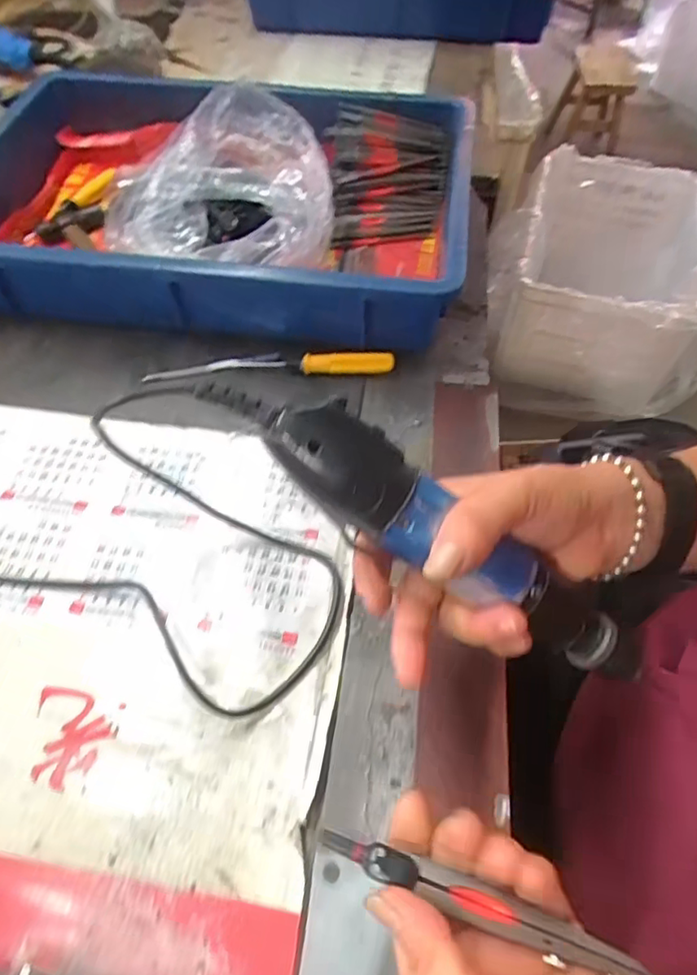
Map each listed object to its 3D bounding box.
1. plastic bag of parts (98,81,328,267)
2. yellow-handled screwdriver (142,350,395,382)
[{"bbox_3d":[-0.112,-0.251,0.502,0.190,0.091,0.171,1,57,1],"label":"plastic bag of parts"},{"bbox_3d":[-0.061,-0.098,0.462,0.192,0.020,0.017,0,57,0],"label":"yellow-handled screwdriver"}]

